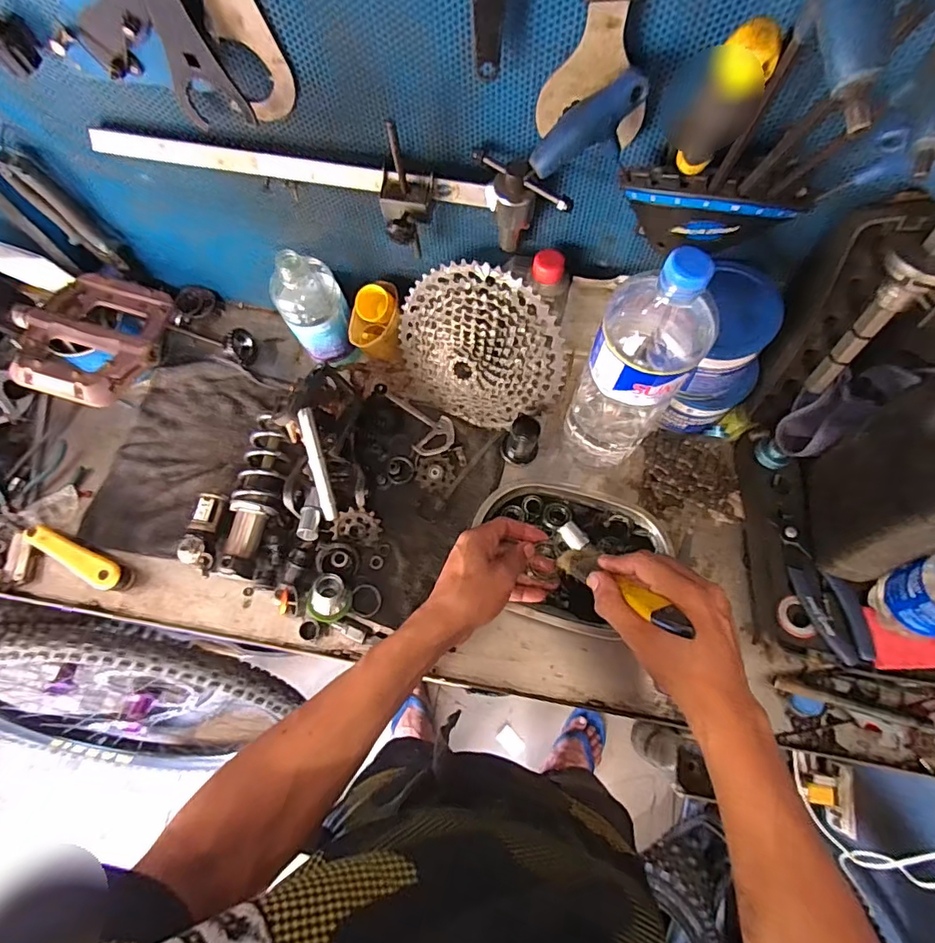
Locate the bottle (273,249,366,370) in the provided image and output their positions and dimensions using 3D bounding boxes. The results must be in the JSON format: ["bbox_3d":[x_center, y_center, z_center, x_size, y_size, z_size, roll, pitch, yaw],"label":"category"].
[{"bbox_3d":[-0.180,-0.188,0.615,0.074,0.154,0.065,-25,72,-6],"label":"bottle"}]

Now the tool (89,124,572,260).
[{"bbox_3d":[-0.128,-0.263,0.466,0.427,0.112,0.069,17,72,8],"label":"tool"}]

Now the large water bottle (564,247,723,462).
[{"bbox_3d":[0.160,-0.093,0.500,0.087,0.313,0.100,37,76,14],"label":"large water bottle"}]

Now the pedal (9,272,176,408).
[{"bbox_3d":[-0.295,-0.107,0.408,0.110,0.035,0.111,23,73,10],"label":"pedal"}]

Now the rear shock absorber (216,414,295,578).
[{"bbox_3d":[-0.241,0.029,0.609,0.051,0.053,0.188,3,71,3],"label":"rear shock absorber"}]

